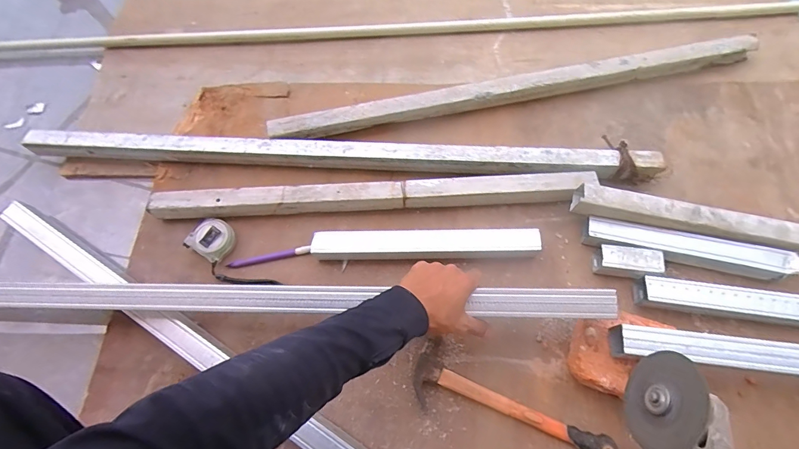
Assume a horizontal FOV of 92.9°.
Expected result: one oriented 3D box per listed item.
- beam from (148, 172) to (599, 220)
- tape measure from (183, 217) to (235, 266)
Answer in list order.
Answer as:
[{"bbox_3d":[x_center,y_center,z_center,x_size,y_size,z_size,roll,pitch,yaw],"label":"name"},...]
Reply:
[{"bbox_3d":[-0.048,-0.042,0.620,0.705,0.045,0.052,-1,66,1],"label":"beam"},{"bbox_3d":[-0.303,0.024,0.615,0.062,0.039,0.061,30,70,14],"label":"tape measure"}]

